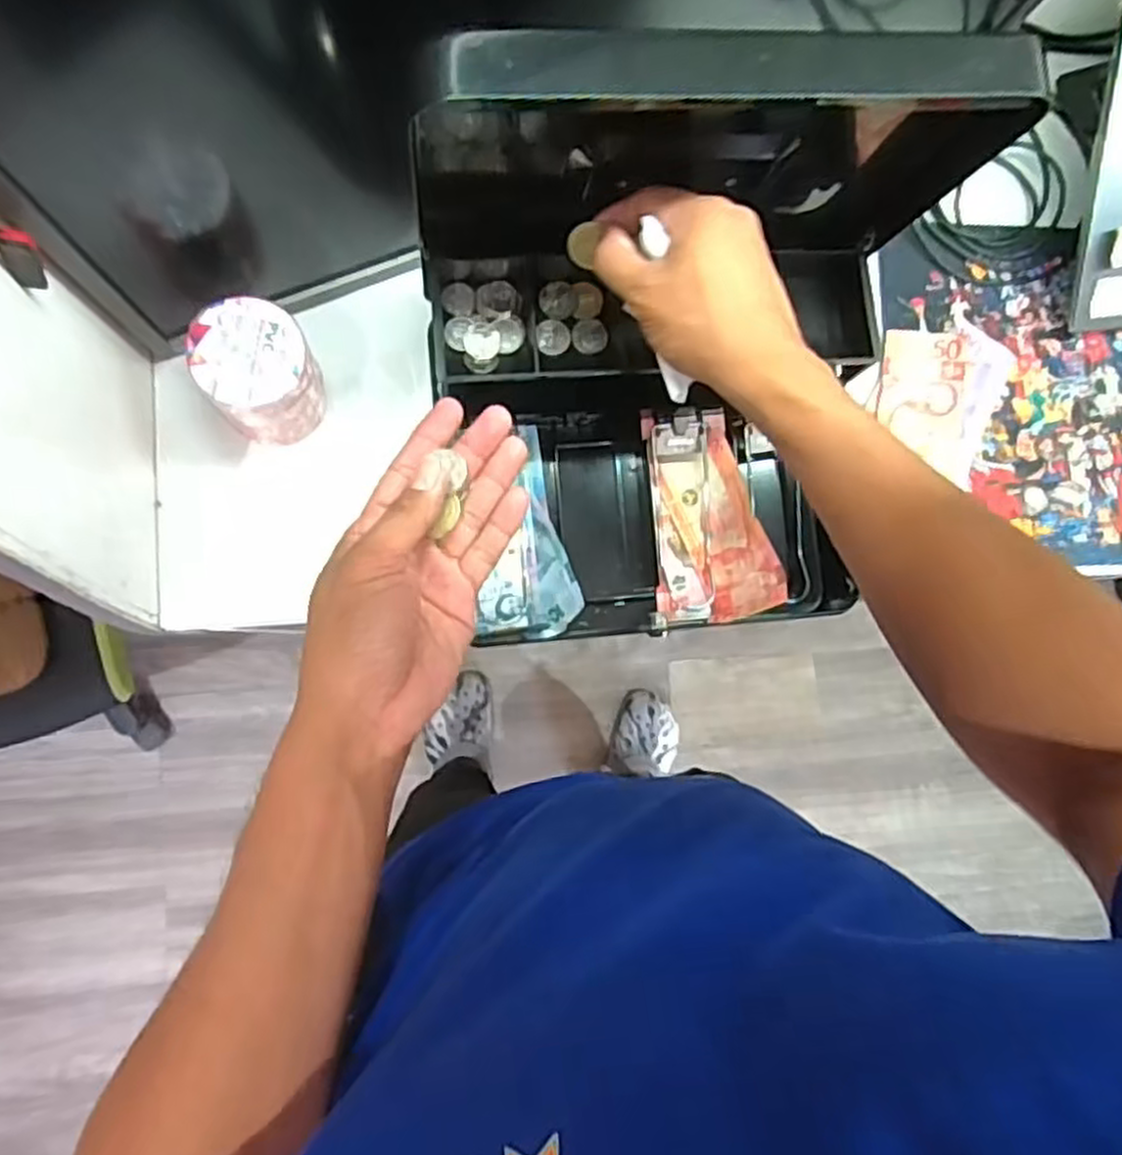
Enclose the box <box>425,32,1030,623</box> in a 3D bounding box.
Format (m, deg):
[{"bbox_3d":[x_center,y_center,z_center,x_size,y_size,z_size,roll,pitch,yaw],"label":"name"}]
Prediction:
[{"bbox_3d":[0.071,-0.137,0.474,0.289,0.294,0.328,-2,85,-7],"label":"box"}]

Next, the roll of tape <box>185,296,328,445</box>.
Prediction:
[{"bbox_3d":[-0.201,-0.138,0.530,0.071,0.086,0.076,1,85,-7],"label":"roll of tape"}]

